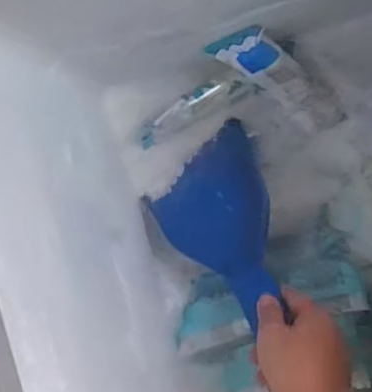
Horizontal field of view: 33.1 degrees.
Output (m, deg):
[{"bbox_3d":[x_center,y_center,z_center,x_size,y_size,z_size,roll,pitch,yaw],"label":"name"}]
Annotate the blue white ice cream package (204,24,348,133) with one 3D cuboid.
[{"bbox_3d":[0.092,-0.105,0.578,0.147,0.020,0.049,30,129,-35],"label":"blue white ice cream package"}]

